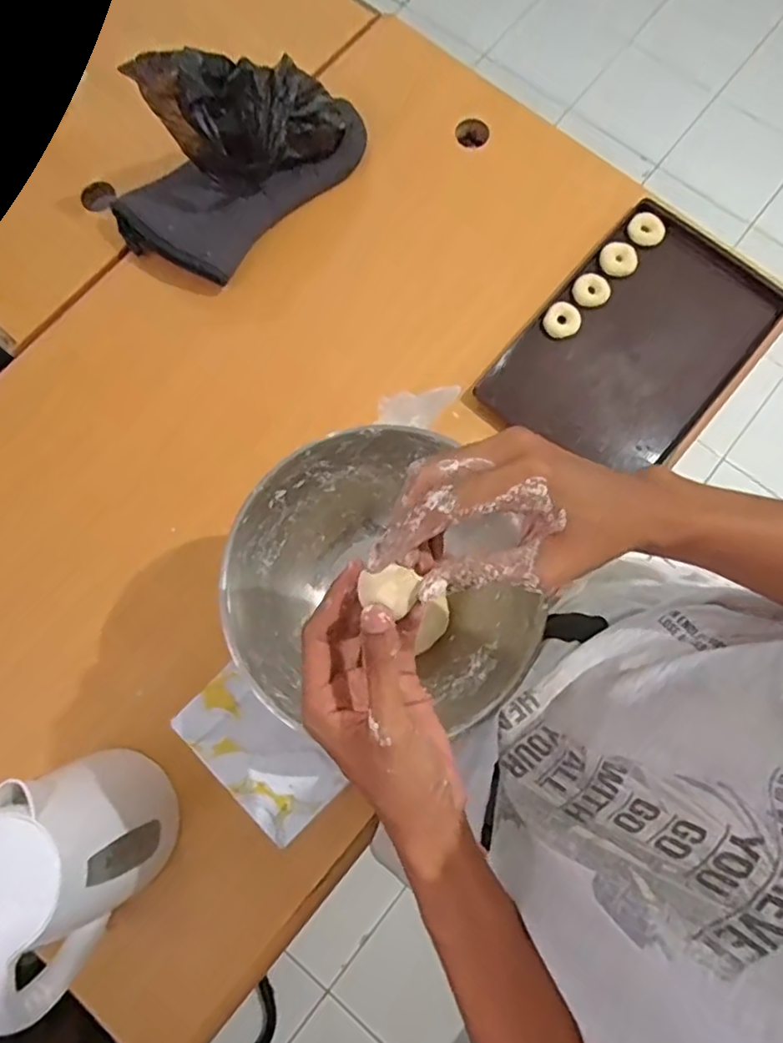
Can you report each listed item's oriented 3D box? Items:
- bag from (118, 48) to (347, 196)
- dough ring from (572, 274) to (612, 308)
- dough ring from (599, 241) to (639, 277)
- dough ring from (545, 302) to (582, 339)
[{"bbox_3d":[-0.162,-0.485,0.743,0.224,0.136,0.082,-24,79,-4],"label":"bag"},{"bbox_3d":[0.264,-0.305,0.826,0.048,0.016,0.043,38,81,8],"label":"dough ring"},{"bbox_3d":[0.301,-0.349,0.827,0.050,0.017,0.045,35,81,8],"label":"dough ring"},{"bbox_3d":[0.224,-0.263,0.819,0.045,0.024,0.040,30,80,7],"label":"dough ring"}]

